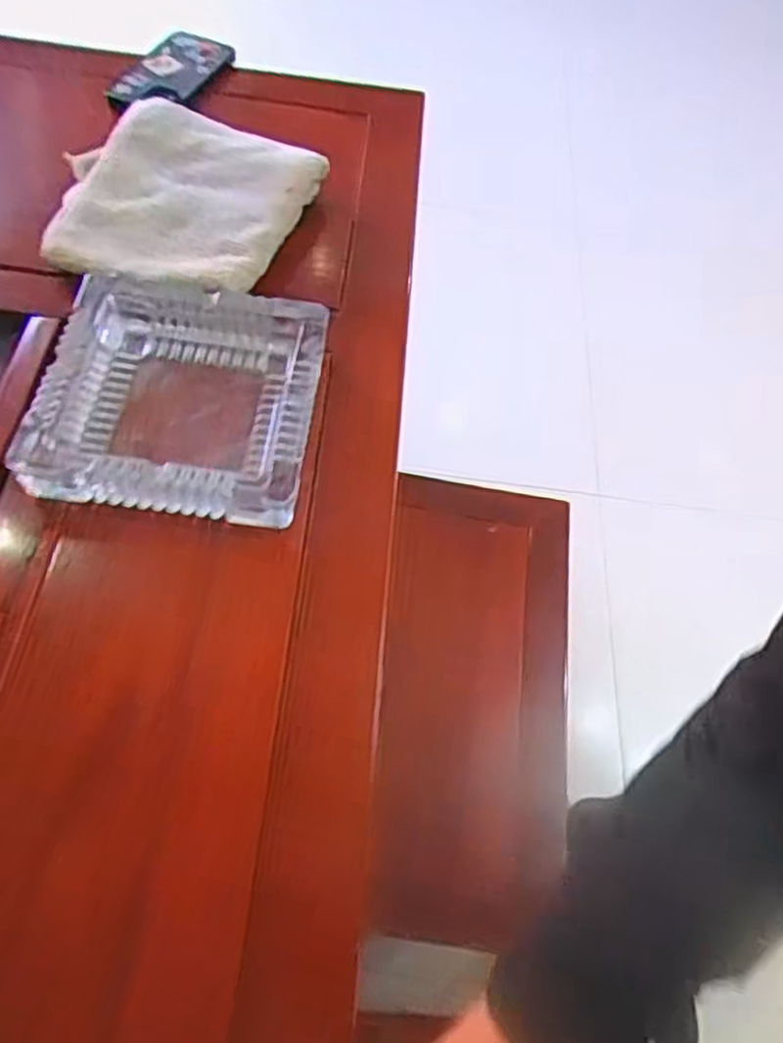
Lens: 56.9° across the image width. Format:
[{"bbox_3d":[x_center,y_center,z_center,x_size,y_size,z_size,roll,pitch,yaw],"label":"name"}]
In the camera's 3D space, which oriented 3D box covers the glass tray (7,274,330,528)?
[{"bbox_3d":[-0.146,-0.091,0.515,0.184,0.038,0.186,8,59,-3],"label":"glass tray"}]

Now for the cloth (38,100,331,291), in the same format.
[{"bbox_3d":[-0.190,-0.276,0.624,0.210,0.032,0.204,19,59,4],"label":"cloth"}]

